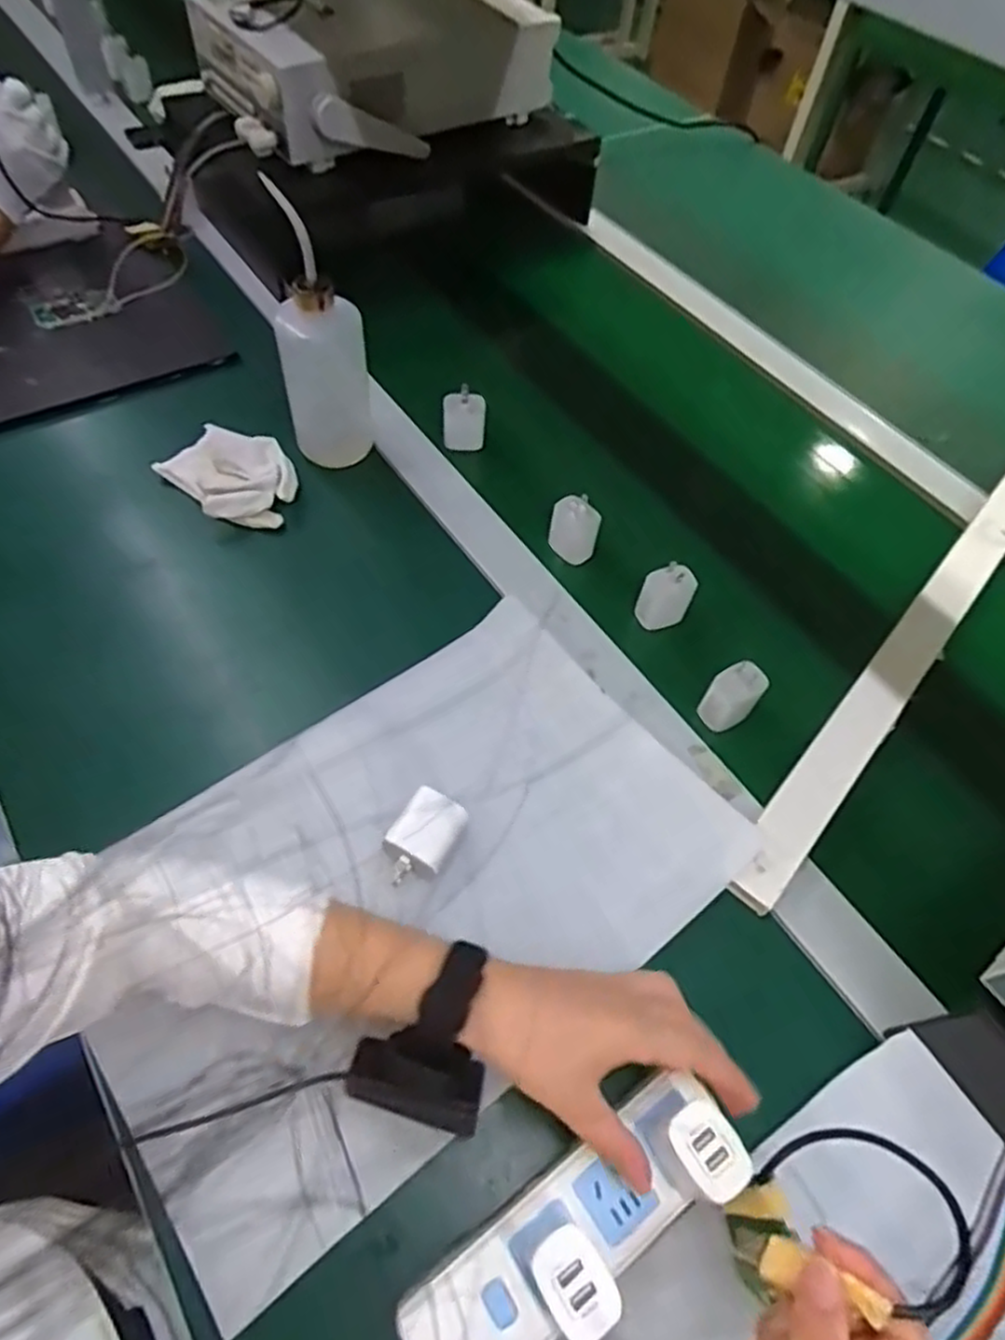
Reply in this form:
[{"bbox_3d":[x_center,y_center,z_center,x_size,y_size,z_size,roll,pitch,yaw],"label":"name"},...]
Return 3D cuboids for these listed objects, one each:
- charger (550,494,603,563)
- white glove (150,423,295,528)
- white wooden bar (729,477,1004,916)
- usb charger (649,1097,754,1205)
[{"bbox_3d":[0.065,-0.128,0.663,0.043,0.056,0.029,11,56,2],"label":"charger"},{"bbox_3d":[-0.245,-0.178,0.673,0.095,0.025,0.117,-37,67,-25],"label":"white glove"},{"bbox_3d":[0.350,-0.023,0.620,0.043,0.012,0.578,36,61,21],"label":"white wooden bar"},{"bbox_3d":[0.100,0.245,0.374,0.032,0.045,0.040,-20,61,-17],"label":"usb charger"}]

